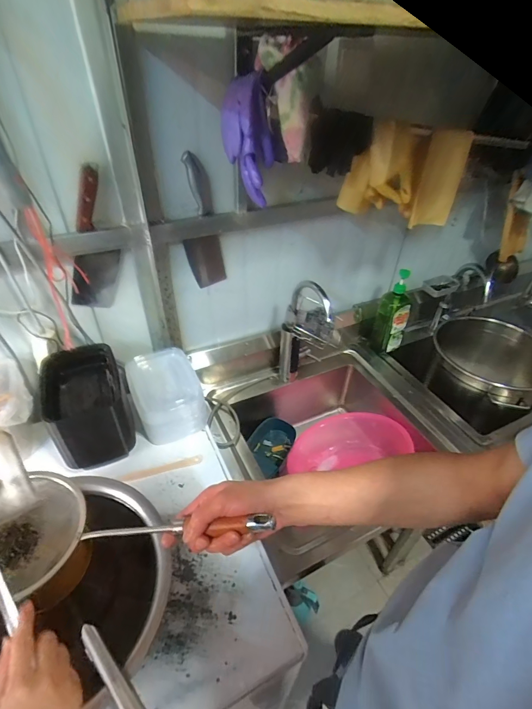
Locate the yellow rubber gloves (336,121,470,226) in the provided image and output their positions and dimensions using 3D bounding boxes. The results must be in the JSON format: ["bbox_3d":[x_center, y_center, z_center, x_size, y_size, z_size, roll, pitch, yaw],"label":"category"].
[{"bbox_3d":[0.300,-0.350,0.740,0.304,0.192,0.068,-5,58,-20],"label":"yellow rubber gloves"}]

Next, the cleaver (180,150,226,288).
[{"bbox_3d":[-0.137,-0.281,0.797,0.089,0.292,0.025,-21,45,-25],"label":"cleaver"}]

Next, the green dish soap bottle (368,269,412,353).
[{"bbox_3d":[0.403,-0.129,1.146,0.099,0.277,0.059,15,41,15],"label":"green dish soap bottle"}]

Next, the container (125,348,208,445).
[{"bbox_3d":[-0.231,0.098,0.851,0.150,0.120,0.201,-18,44,-22],"label":"container"}]

